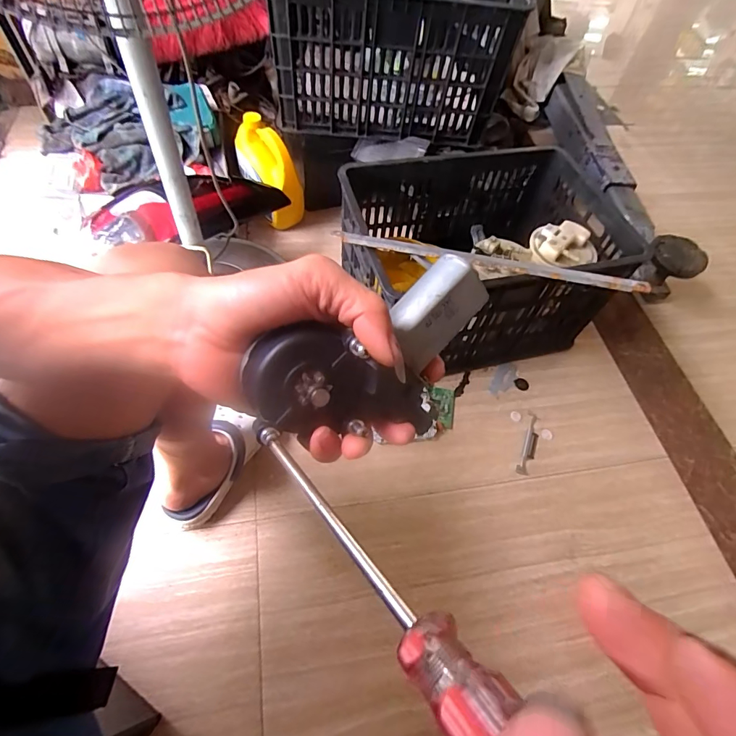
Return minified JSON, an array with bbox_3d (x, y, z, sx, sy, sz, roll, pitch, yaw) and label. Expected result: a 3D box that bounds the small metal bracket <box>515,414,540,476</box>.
[{"bbox_3d":[0.311,0.145,0.815,0.026,0.004,0.134,22,58,9],"label":"small metal bracket"}]

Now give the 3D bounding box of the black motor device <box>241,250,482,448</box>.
[{"bbox_3d":[0.001,-0.002,0.242,0.132,0.088,0.053,-20,27,-13],"label":"black motor device"}]

